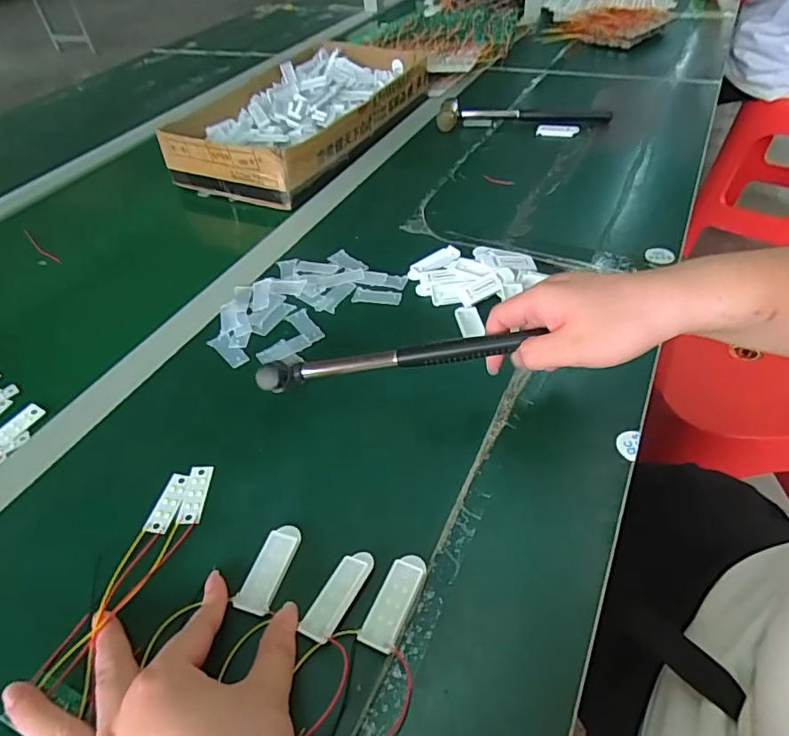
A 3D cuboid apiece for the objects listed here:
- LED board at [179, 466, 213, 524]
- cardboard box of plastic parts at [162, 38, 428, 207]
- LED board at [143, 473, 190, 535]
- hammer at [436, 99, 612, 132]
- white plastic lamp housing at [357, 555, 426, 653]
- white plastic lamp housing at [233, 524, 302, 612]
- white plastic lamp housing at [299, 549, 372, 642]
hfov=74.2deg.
[{"bbox_3d":[-0.144,0.091,0.377,0.017,0.004,0.045,-3,45,3],"label":"LED board"},{"bbox_3d":[-0.133,-0.393,0.802,0.240,0.080,0.430,19,50,23],"label":"cardboard box of plastic parts"},{"bbox_3d":[-0.161,0.095,0.371,0.016,0.004,0.046,5,46,11],"label":"LED board"},{"bbox_3d":[0.192,-0.386,0.791,0.253,0.034,0.055,-1,45,5],"label":"hammer"},{"bbox_3d":[0.000,0.137,0.310,0.022,0.004,0.057,16,49,21],"label":"white plastic lamp housing"},{"bbox_3d":[-0.080,0.126,0.331,0.024,0.004,0.056,11,47,17],"label":"white plastic lamp housing"},{"bbox_3d":[-0.033,0.135,0.313,0.022,0.007,0.056,21,51,25],"label":"white plastic lamp housing"}]

